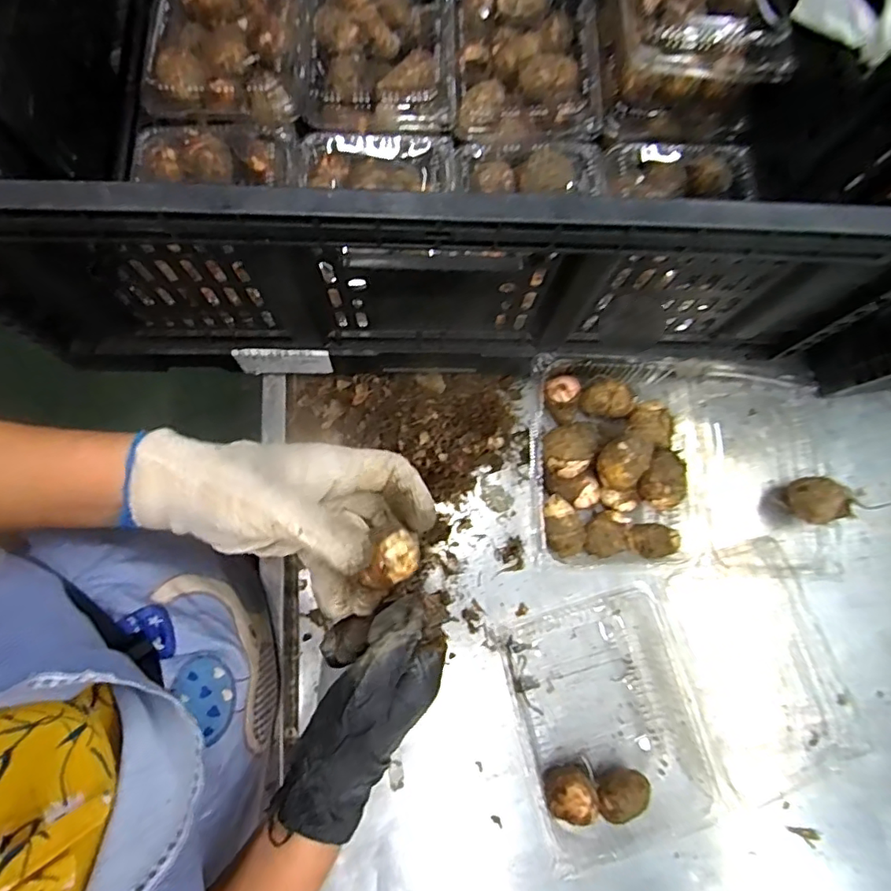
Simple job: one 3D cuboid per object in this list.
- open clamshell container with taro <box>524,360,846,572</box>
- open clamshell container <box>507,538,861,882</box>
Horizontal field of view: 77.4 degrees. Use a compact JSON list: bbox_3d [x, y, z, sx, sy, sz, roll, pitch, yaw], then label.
[{"bbox_3d":[0.204,0.017,0.456,0.270,0.062,0.170,2,79,0],"label":"open clamshell container with taro"},{"bbox_3d":[0.184,0.192,0.427,0.258,0.050,0.185,-16,79,-3],"label":"open clamshell container"}]

